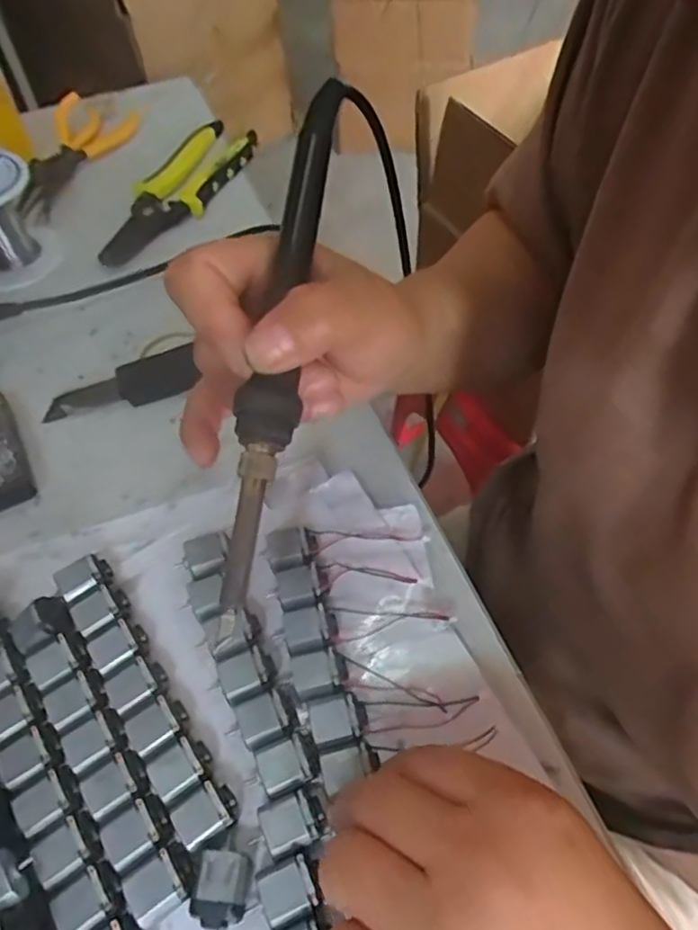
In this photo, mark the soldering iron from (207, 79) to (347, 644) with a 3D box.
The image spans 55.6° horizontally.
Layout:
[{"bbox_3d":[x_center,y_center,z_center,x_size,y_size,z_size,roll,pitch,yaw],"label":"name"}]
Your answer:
[{"bbox_3d":[-0.024,-0.043,0.227,0.018,0.015,0.202,8,79,5],"label":"soldering iron"}]

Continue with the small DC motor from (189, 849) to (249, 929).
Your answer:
[{"bbox_3d":[-0.045,0.151,0.237,0.018,0.014,0.026,0,57,3],"label":"small DC motor"}]

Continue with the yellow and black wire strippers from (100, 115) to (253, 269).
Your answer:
[{"bbox_3d":[-0.128,-0.199,0.484,0.048,0.025,0.159,28,62,19],"label":"yellow and black wire strippers"}]

